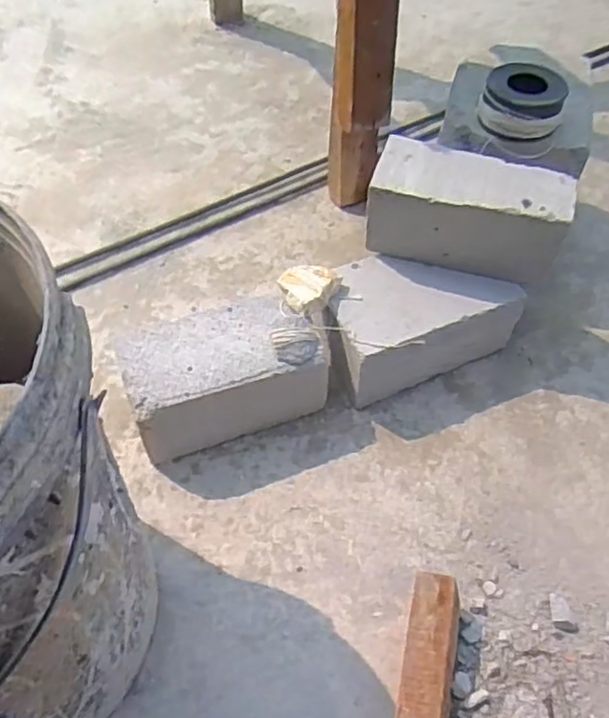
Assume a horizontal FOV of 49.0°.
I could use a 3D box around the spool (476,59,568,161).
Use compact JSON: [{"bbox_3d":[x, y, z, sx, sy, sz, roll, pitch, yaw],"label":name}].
[{"bbox_3d":[0.234,-0.271,0.724,0.085,0.061,0.078,0,53,0],"label":"spool"}]

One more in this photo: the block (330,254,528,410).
[{"bbox_3d":[0.120,-0.046,0.761,0.204,0.106,0.129,-22,55,-16],"label":"block"}]

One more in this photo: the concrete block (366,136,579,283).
[{"bbox_3d":[0.174,-0.155,0.714,0.198,0.097,0.091,15,54,12],"label":"concrete block"}]

